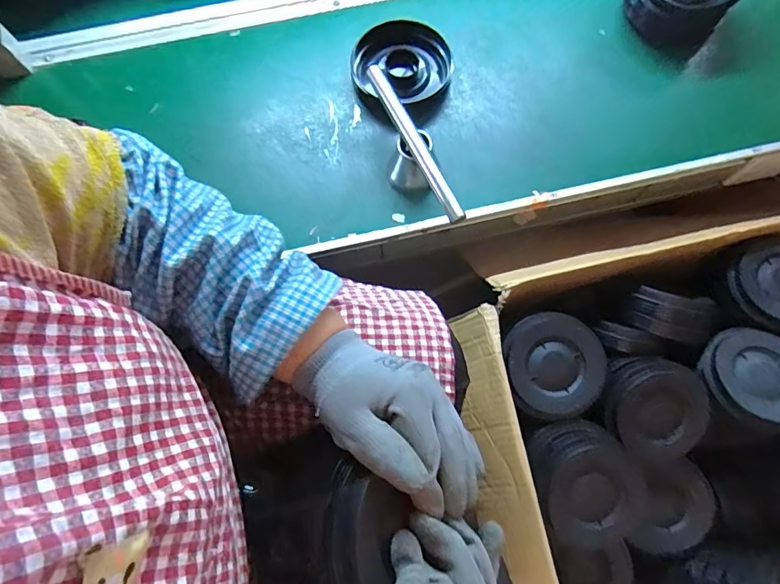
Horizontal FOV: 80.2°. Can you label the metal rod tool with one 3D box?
[{"bbox_3d":[0.027,-0.159,0.493,0.018,0.014,0.196,-26,74,-8],"label":"metal rod tool"}]

